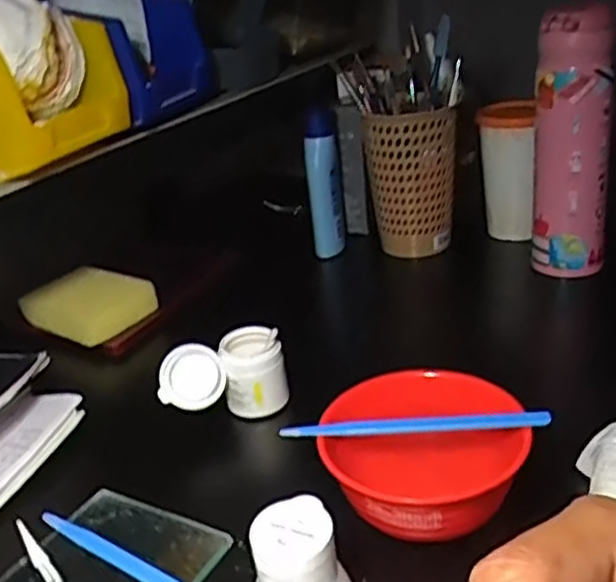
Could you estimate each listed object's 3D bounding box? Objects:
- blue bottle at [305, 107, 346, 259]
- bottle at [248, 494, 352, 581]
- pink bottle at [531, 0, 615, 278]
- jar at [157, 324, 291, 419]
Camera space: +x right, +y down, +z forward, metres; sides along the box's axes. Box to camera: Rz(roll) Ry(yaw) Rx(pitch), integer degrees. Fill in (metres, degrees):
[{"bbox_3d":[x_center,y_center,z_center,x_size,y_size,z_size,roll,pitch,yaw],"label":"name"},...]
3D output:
[{"bbox_3d":[0.017,-0.109,0.734,0.031,0.145,0.039,-4,25,4],"label":"blue bottle"},{"bbox_3d":[-0.004,0.130,0.324,0.048,0.057,0.040,-9,26,-5],"label":"bottle"},{"bbox_3d":[0.219,-0.113,0.594,0.060,0.219,0.056,2,27,17],"label":"pink bottle"},{"bbox_3d":[-0.060,0.060,0.502,0.084,0.054,0.040,-13,26,-14],"label":"jar"}]

